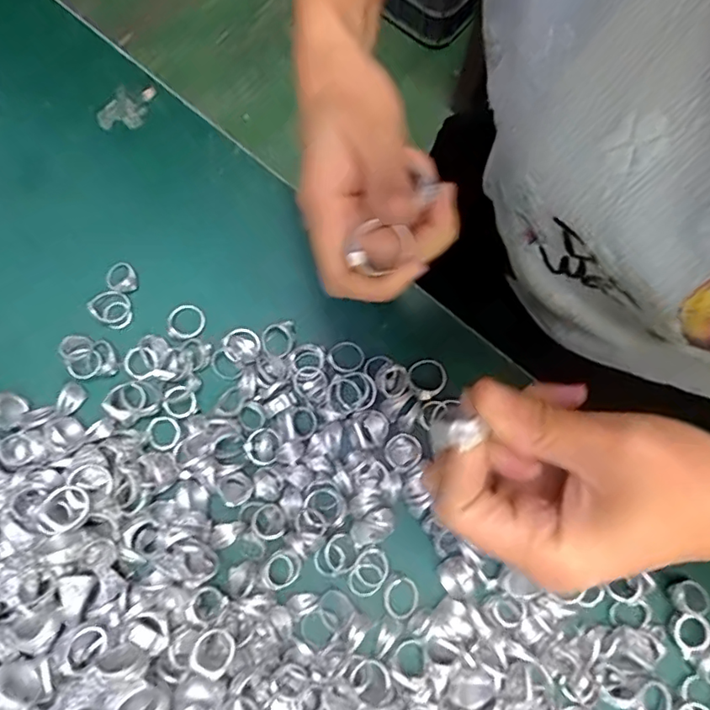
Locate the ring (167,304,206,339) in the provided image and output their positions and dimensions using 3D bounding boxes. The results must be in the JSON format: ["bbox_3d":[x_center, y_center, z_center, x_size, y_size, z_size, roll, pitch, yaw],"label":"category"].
[{"bbox_3d":[-0.116,-0.023,0.374,0.024,0.007,0.025,0,80,1],"label":"ring"}]

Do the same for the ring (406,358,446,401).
[{"bbox_3d":[0.049,0.015,0.366,0.028,0.004,0.028,4,53,-5],"label":"ring"}]

